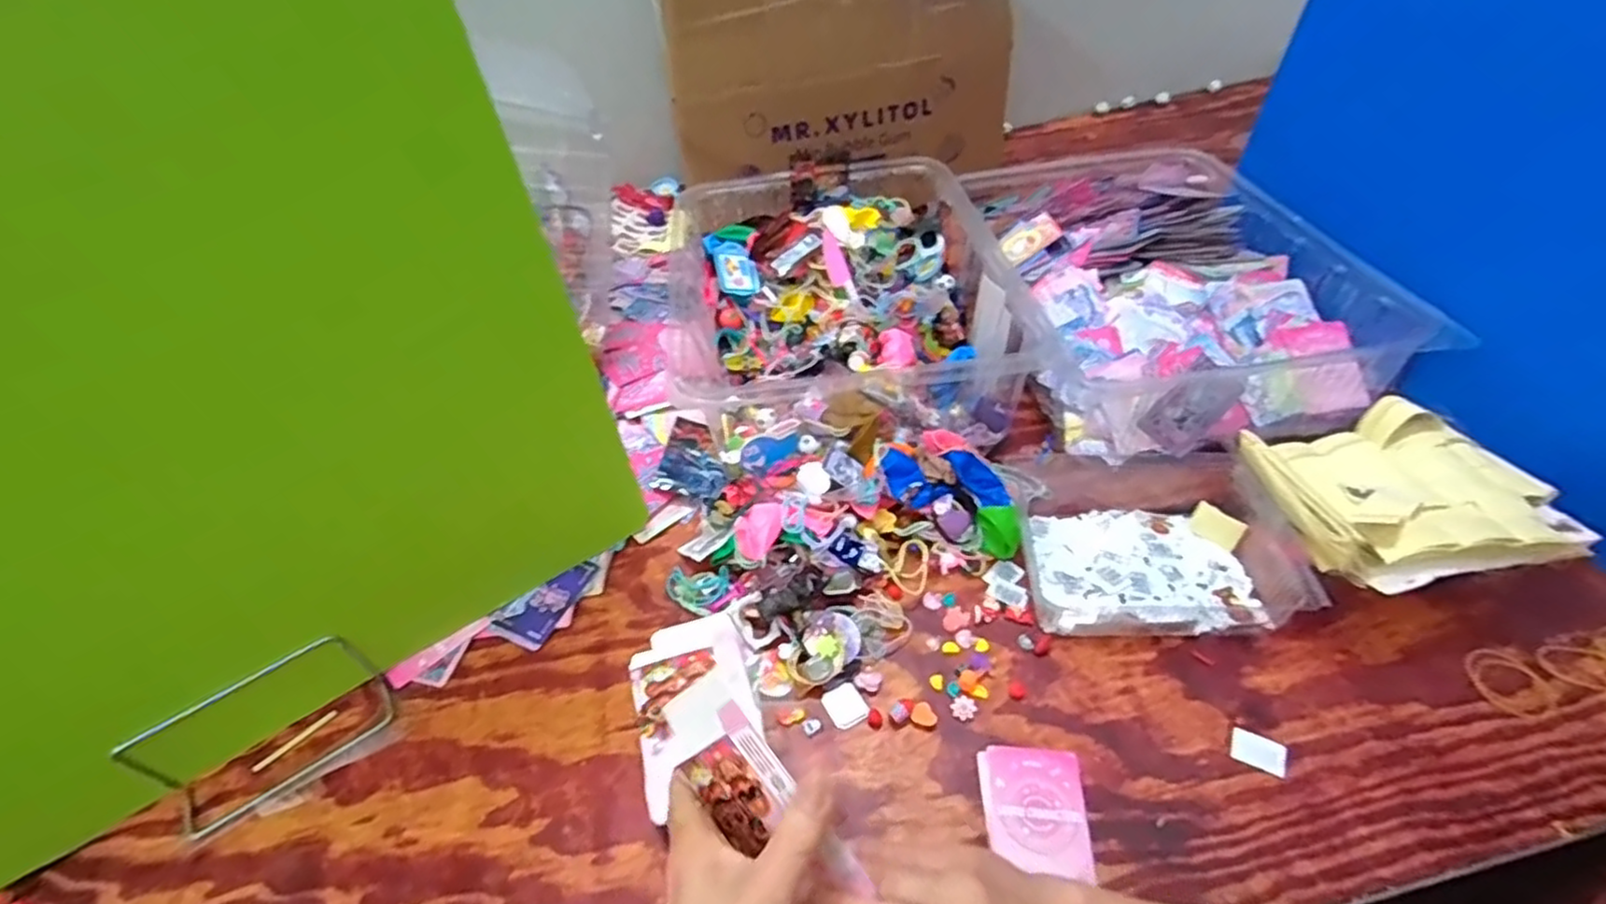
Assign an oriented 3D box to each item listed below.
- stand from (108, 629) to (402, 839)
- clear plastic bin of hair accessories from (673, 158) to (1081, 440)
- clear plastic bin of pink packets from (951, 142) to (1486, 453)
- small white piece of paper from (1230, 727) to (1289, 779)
[{"bbox_3d":[-0.408,0.210,0.523,0.154,0.079,0.062,-30,49,-21],"label":"stand"},{"bbox_3d":[0.027,-0.178,0.799,0.377,0.110,0.451,-8,45,0],"label":"clear plastic bin of hair accessories"},{"bbox_3d":[0.397,-0.200,0.790,0.346,0.111,0.465,-10,45,-2],"label":"clear plastic bin of pink packets"},{"bbox_3d":[0.322,0.212,0.490,0.035,0.005,0.025,20,51,26],"label":"small white piece of paper"}]

